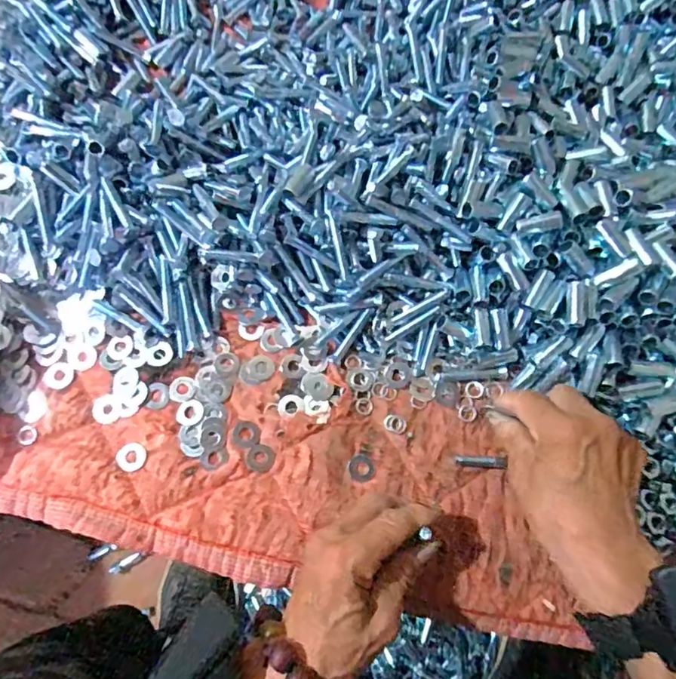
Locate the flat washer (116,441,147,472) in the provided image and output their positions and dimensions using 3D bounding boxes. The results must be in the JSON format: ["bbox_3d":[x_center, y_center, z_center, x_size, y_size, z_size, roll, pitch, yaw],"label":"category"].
[{"bbox_3d":[-0.164,0.093,0.411,0.022,0.004,0.023,0,74,-1],"label":"flat washer"}]

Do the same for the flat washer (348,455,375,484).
[{"bbox_3d":[0.020,0.105,0.422,0.021,0.008,0.021,-1,68,3],"label":"flat washer"}]

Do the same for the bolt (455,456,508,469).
[{"bbox_3d":[0.117,0.100,0.423,0.042,0.005,0.009,3,74,0],"label":"bolt"}]

